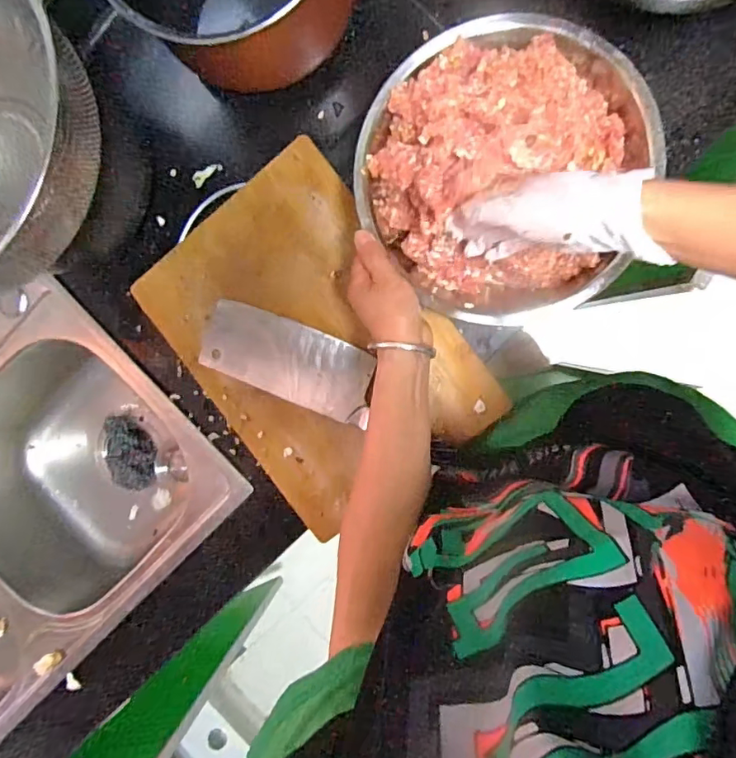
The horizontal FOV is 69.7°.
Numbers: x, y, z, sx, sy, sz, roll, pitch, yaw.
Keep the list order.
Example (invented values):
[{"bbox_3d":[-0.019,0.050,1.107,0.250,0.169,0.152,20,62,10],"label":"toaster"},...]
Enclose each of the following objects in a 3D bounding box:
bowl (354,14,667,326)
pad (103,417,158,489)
[{"bbox_3d":[0.119,-0.179,0.500,0.239,0.145,0.238,1,95,8],"label":"bowl"},{"bbox_3d":[-0.357,0.111,0.795,0.076,0.011,0.111,-3,91,1],"label":"pad"}]

